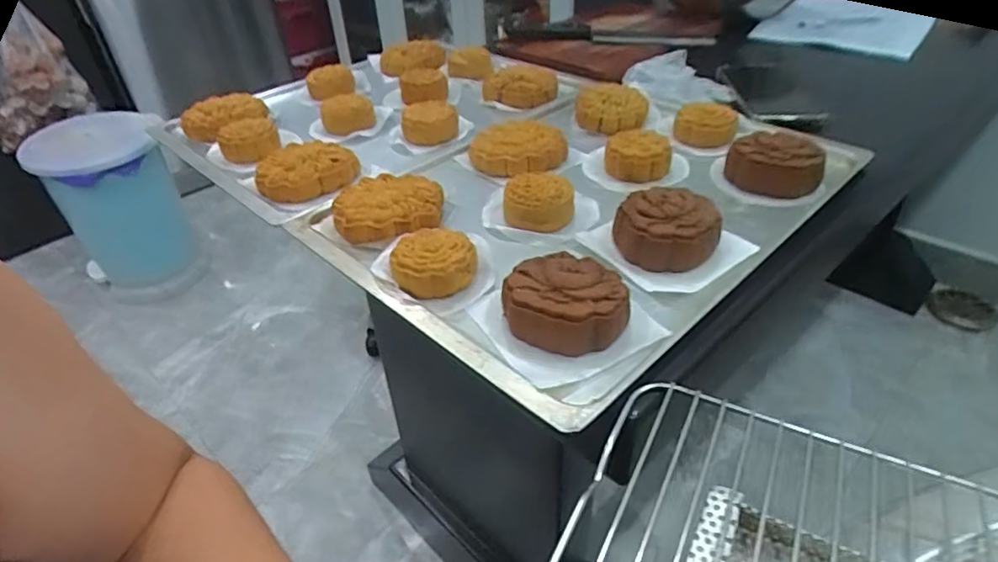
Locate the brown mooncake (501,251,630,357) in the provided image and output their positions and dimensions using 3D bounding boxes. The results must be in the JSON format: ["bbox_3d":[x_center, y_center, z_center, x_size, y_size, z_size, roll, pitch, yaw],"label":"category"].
[{"bbox_3d":[0.043,0.013,0.372,0.074,0.030,0.064,19,43,27],"label":"brown mooncake"}]

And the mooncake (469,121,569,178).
[{"bbox_3d":[0.016,-0.125,0.549,0.091,0.034,0.067,4,39,10],"label":"mooncake"}]

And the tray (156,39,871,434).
[{"bbox_3d":[-0.033,-0.140,0.581,0.403,0.050,0.601,-33,47,-32],"label":"tray"}]

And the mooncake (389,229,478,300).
[{"bbox_3d":[-0.048,-0.014,0.415,0.055,0.026,0.052,-2,38,2],"label":"mooncake"}]

